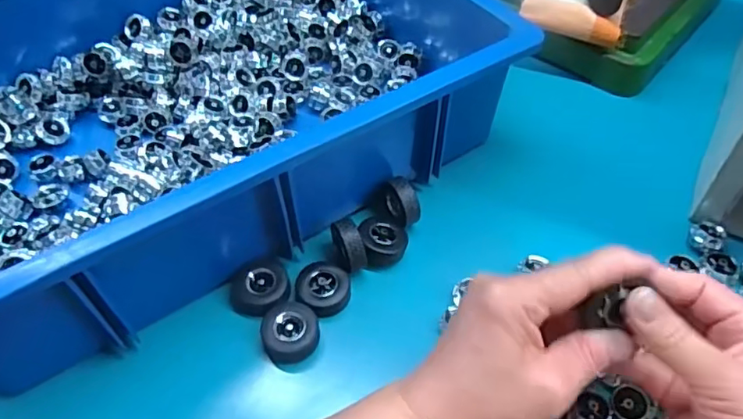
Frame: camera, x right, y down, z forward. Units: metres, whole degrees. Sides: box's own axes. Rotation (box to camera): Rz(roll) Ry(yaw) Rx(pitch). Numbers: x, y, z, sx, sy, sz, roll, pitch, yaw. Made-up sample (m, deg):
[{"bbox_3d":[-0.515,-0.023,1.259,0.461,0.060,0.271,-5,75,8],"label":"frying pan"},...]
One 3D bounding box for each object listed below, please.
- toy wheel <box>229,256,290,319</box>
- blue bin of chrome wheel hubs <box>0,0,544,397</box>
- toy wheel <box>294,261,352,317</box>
[{"bbox_3d":[-0.079,0.052,0.394,0.042,0.023,0.041,-1,54,2],"label":"toy wheel"},{"bbox_3d":[-0.153,-0.102,0.458,0.461,0.104,0.342,-27,57,-16],"label":"blue bin of chrome wheel hubs"},{"bbox_3d":[-0.033,0.054,0.389,0.034,0.015,0.035,-1,54,2],"label":"toy wheel"}]

